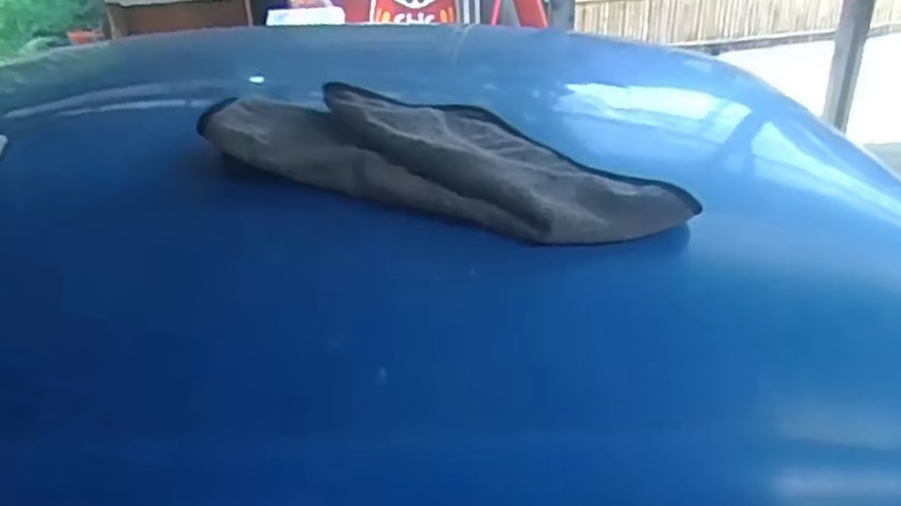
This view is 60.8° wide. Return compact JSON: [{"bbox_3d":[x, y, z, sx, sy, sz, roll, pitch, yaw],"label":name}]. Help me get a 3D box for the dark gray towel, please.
[{"bbox_3d":[0.006,-0.083,0.585,0.333,0.072,0.146,6,28,14],"label":"dark gray towel"}]

